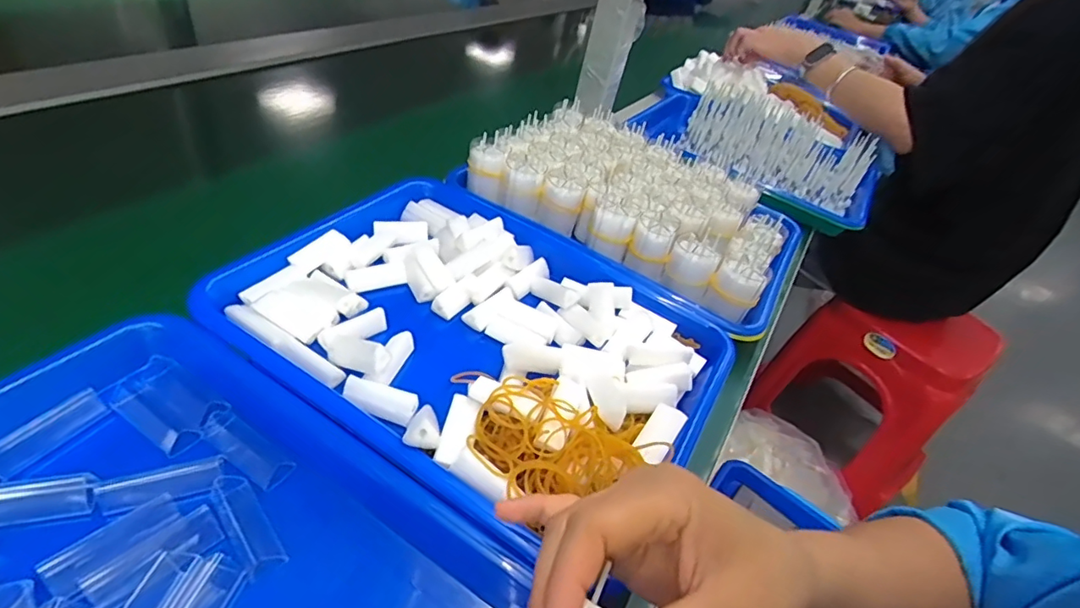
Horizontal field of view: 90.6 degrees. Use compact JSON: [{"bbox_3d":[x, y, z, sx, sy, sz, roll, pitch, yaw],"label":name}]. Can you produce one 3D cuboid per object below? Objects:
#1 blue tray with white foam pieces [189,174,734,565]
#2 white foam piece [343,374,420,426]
[{"bbox_3d":[-0.044,0.020,0.392,0.325,0.048,0.240,30,43,17],"label":"blue tray with white foam pieces"},{"bbox_3d":[-0.100,0.059,0.334,0.046,0.013,0.015,23,43,-2],"label":"white foam piece"}]

